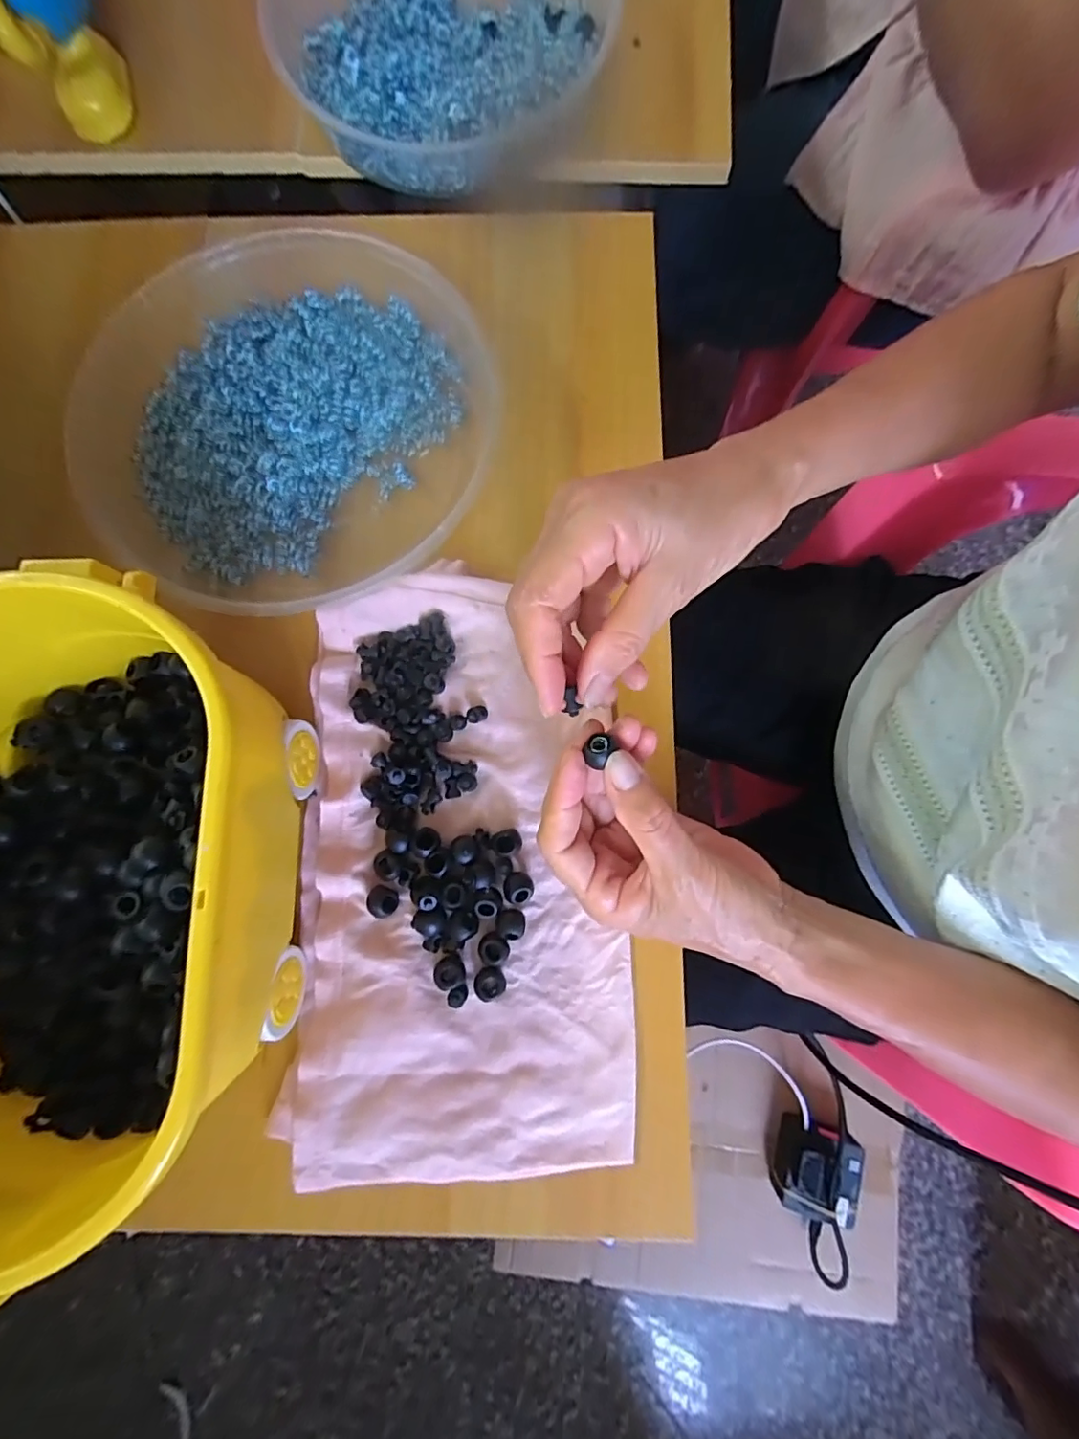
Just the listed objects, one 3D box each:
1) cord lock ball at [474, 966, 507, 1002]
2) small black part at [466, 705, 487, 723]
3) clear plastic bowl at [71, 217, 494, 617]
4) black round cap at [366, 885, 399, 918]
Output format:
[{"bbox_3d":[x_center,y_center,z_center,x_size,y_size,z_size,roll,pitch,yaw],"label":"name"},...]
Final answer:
[{"bbox_3d":[-0.024,0.131,0.269,0.015,0.009,0.016,11,80,3],"label":"cord lock ball"},{"bbox_3d":[-0.034,-0.003,0.291,0.011,0.008,0.009,-11,79,-1],"label":"small black part"},{"bbox_3d":[-0.154,-0.177,0.311,0.214,0.030,0.234,0,79,1],"label":"clear plastic bowl"},{"bbox_3d":[-0.080,0.092,0.273,0.014,0.007,0.015,0,79,1],"label":"black round cap"}]

